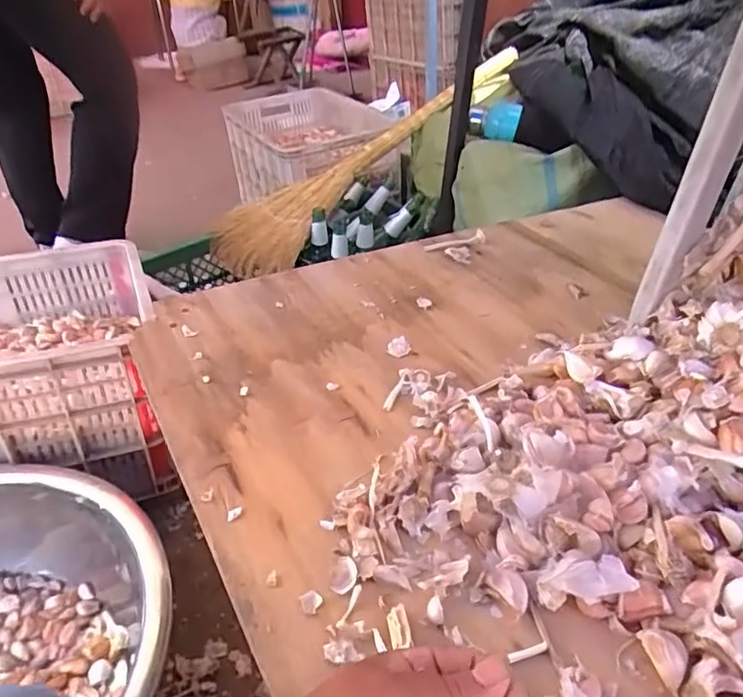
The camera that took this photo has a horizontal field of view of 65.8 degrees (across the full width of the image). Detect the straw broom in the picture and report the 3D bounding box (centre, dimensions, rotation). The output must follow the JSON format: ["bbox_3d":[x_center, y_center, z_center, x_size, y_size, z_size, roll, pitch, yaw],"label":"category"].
[{"bbox_3d":[0.009,-0.439,1.274,0.824,0.074,0.207,-40,50,-13],"label":"straw broom"}]

